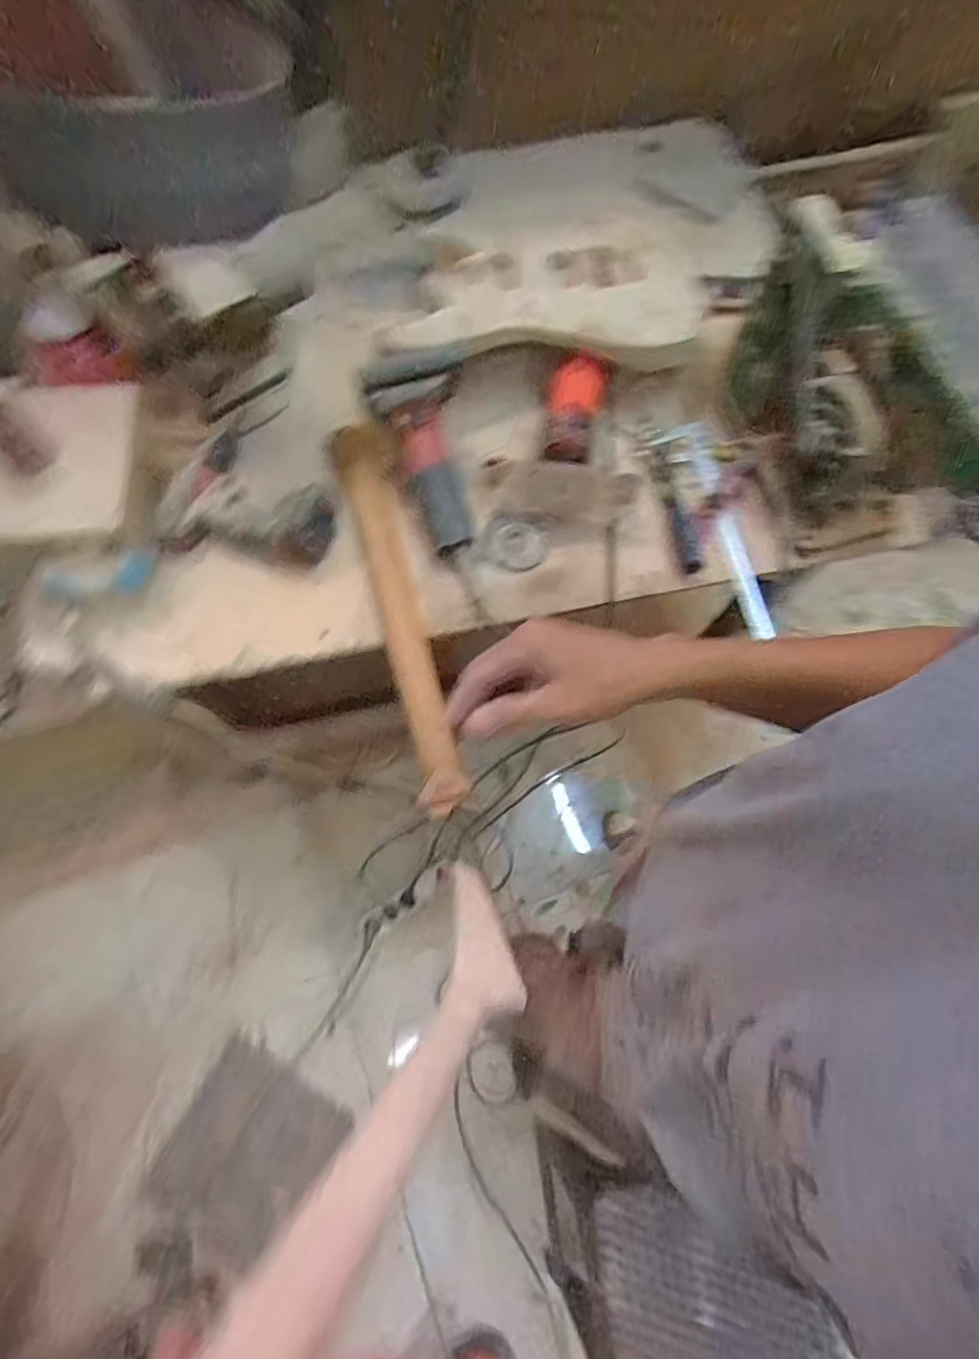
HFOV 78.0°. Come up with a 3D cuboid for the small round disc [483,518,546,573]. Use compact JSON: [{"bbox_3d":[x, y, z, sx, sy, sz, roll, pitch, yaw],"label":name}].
[{"bbox_3d":[0.036,-0.176,0.795,0.076,0.004,0.065,18,88,-7],"label":"small round disc"}]

